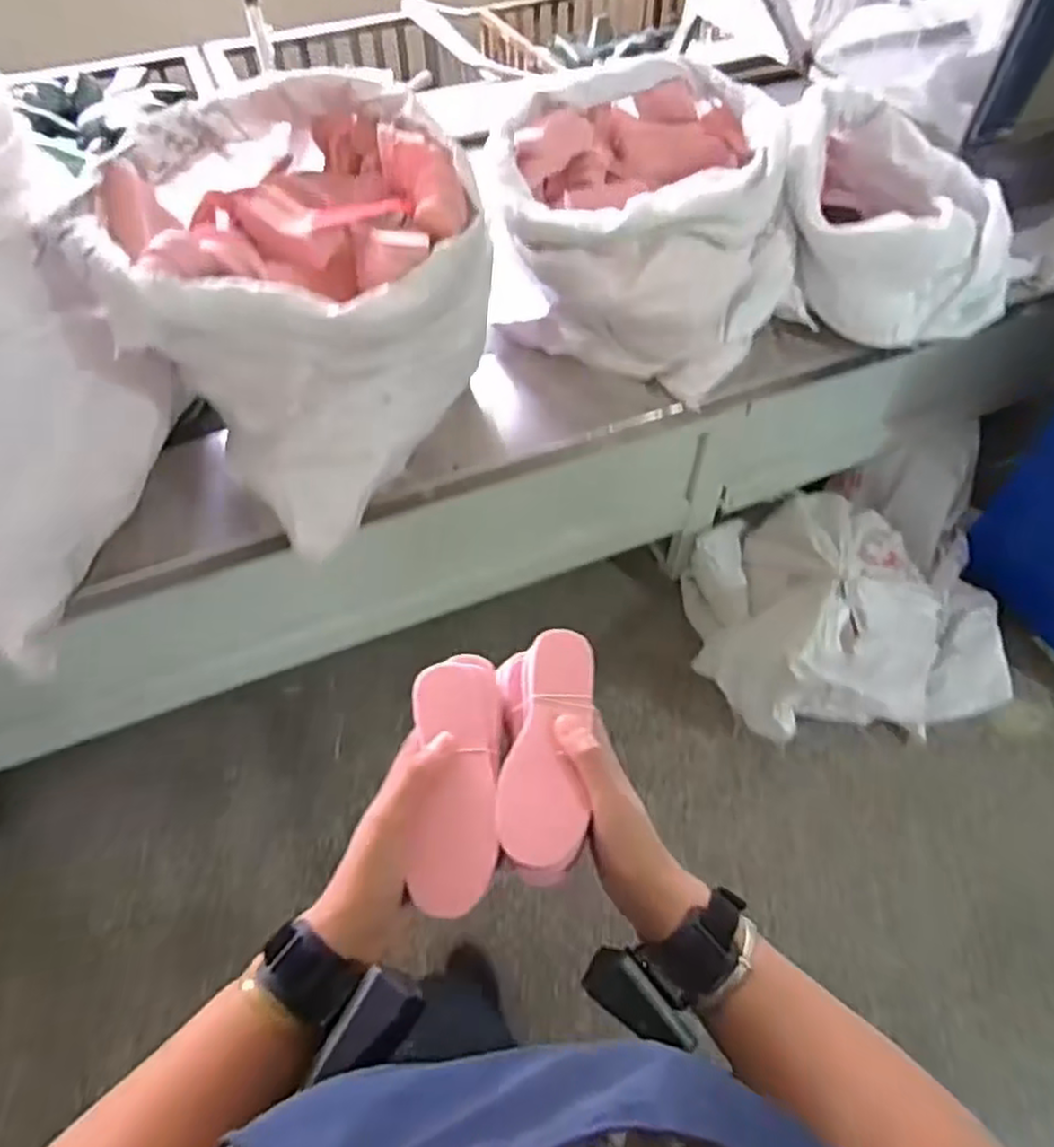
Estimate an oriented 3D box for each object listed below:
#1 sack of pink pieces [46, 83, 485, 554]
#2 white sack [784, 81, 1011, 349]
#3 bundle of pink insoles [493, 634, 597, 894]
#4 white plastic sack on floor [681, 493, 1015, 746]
[{"bbox_3d":[-0.281,-0.341,0.897,0.384,0.336,0.414,36,63,23],"label":"sack of pink pieces"},{"bbox_3d":[0.610,-0.616,1.204,0.375,0.242,0.407,9,56,8],"label":"white sack"},{"bbox_3d":[0.010,0.118,0.473,0.063,0.042,0.153,2,63,3],"label":"bundle of pink insoles"},{"bbox_3d":[0.746,0.044,1.620,0.702,0.387,0.584,-20,57,-12],"label":"white plastic sack on floor"}]

